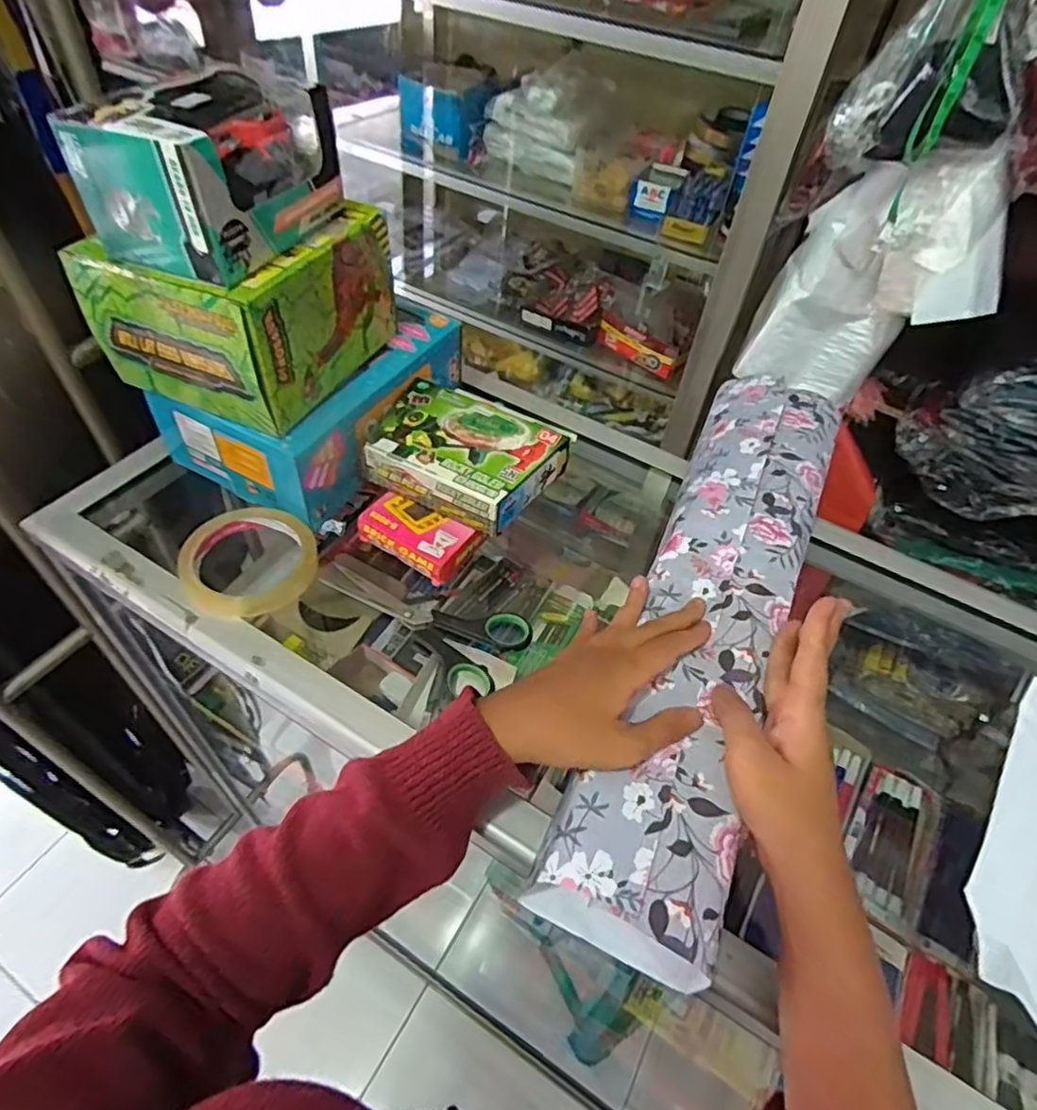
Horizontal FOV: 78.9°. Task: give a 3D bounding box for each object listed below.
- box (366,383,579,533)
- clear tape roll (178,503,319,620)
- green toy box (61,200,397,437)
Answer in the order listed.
[{"bbox_3d":[-0.044,-0.082,0.505,0.138,0.037,0.106,28,54,16],"label":"box"},{"bbox_3d":[-0.208,0.004,0.481,0.086,0.034,0.097,37,57,22],"label":"clear tape roll"},{"bbox_3d":[-0.197,-0.191,0.468,0.137,0.102,0.162,22,52,12],"label":"green toy box"}]

